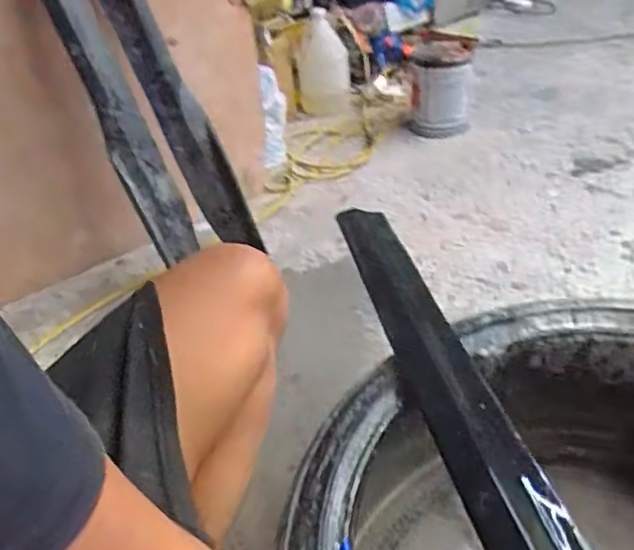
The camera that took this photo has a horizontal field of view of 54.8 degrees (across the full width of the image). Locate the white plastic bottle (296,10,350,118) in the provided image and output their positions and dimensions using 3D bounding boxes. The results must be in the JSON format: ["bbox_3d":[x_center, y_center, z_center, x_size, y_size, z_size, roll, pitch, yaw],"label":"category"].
[{"bbox_3d":[0.017,-0.600,1.788,0.141,0.282,0.118,5,40,15],"label":"white plastic bottle"}]

